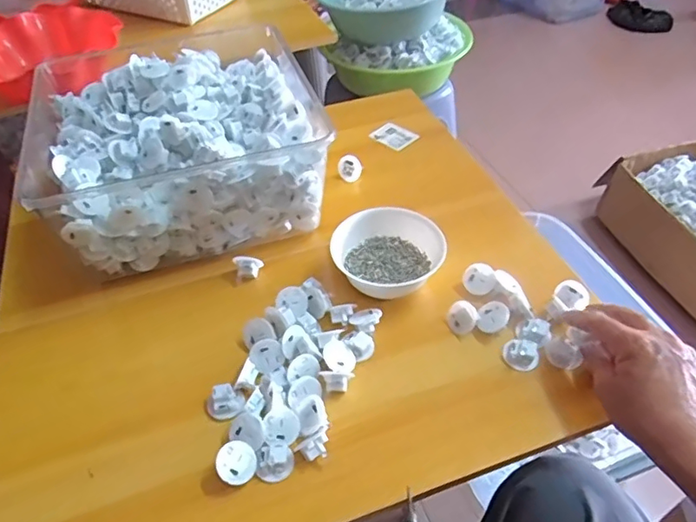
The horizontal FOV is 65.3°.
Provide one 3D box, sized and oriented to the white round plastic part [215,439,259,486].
[{"bbox_3d":[-0.094,0.169,0.450,0.033,0.013,0.033,14,53,-19],"label":"white round plastic part"}]

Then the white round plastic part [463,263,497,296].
[{"bbox_3d":[0.145,0.020,0.589,0.034,0.021,0.034,-3,79,29],"label":"white round plastic part"}]

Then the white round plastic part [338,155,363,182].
[{"bbox_3d":[0.004,-0.123,0.720,0.034,0.033,0.016,55,30,0],"label":"white round plastic part"}]

